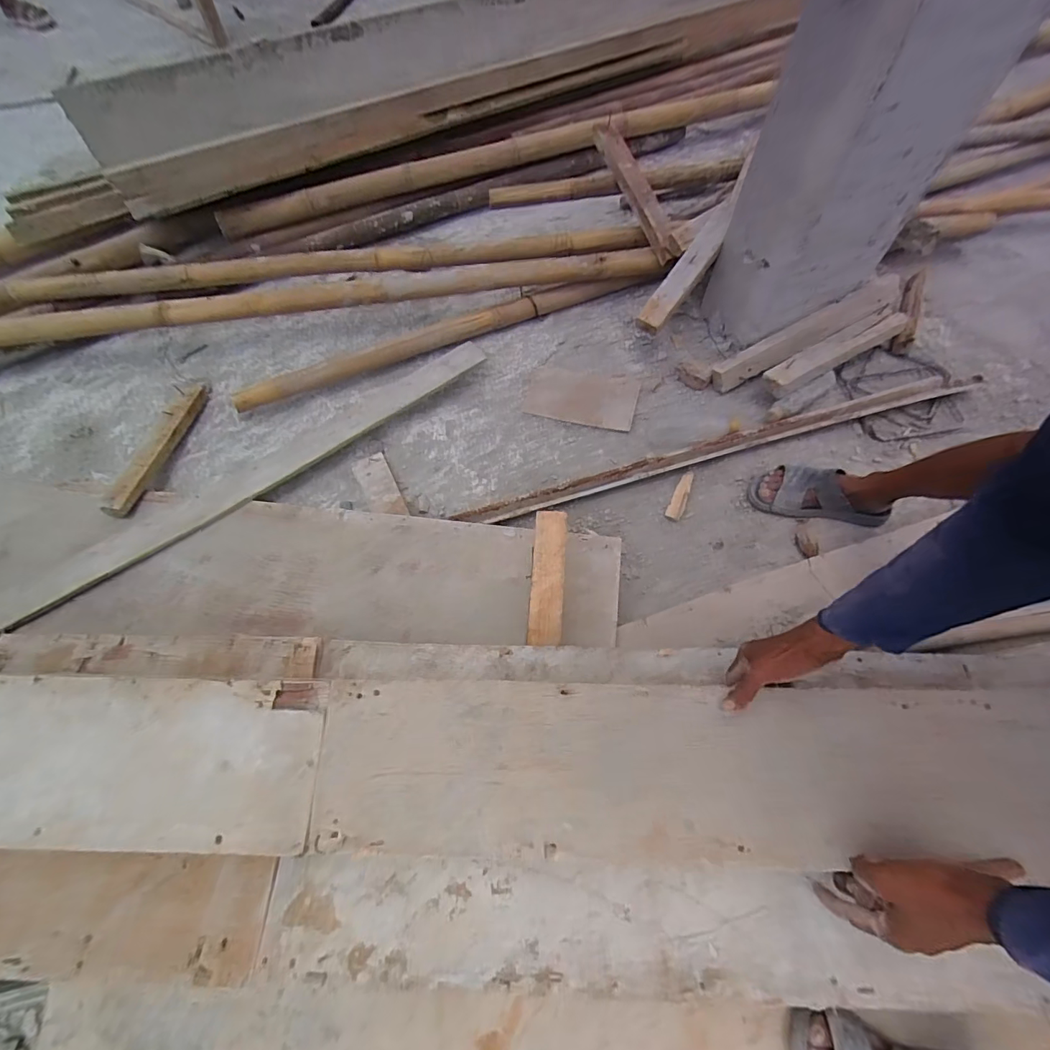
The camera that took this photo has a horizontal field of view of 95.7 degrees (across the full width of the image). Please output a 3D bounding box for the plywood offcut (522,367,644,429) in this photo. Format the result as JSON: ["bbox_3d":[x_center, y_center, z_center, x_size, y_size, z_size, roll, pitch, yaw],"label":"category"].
[{"bbox_3d":[0.130,-0.302,1.095,0.249,0.014,0.159,11,58,8],"label":"plywood offcut"}]

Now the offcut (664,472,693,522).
[{"bbox_3d":[0.320,-0.059,0.975,0.030,0.011,0.114,23,68,13],"label":"offcut"}]

